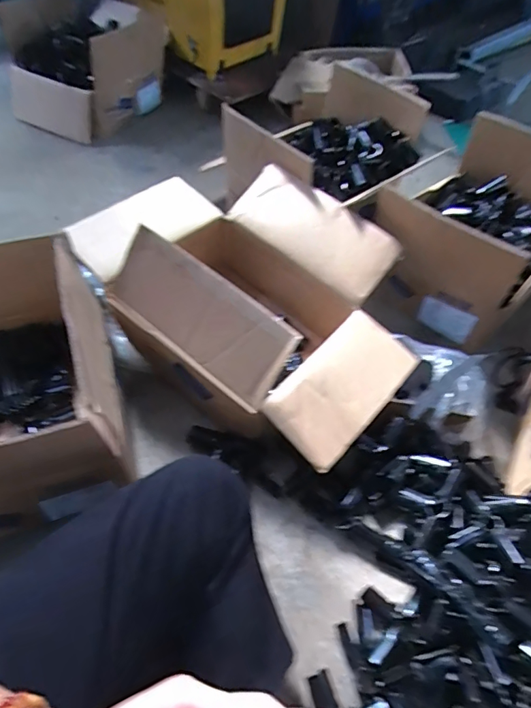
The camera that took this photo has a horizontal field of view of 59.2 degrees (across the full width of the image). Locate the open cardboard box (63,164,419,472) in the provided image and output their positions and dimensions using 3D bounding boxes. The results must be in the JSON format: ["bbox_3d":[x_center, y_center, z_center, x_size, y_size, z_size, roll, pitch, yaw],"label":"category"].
[{"bbox_3d":[-0.015,-0.113,0.825,0.577,0.231,0.413,37,60,23],"label":"open cardboard box"}]

